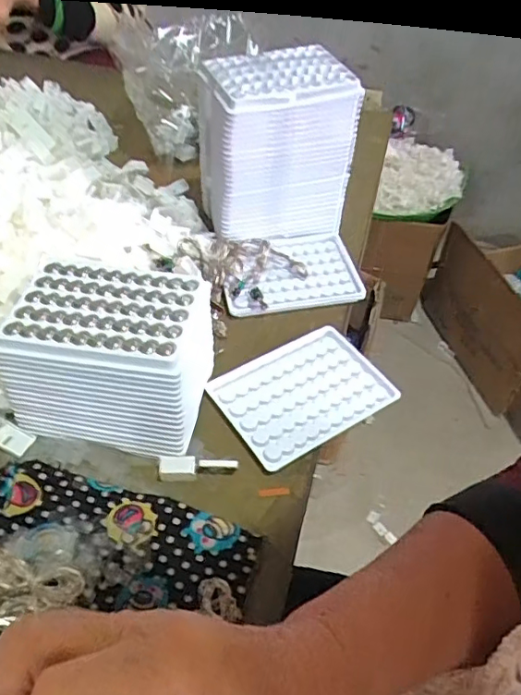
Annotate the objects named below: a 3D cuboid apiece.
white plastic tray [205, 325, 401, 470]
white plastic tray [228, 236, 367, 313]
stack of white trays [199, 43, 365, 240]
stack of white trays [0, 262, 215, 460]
[{"bbox_3d":[0.034,0.034,0.451,0.127,0.005,0.093,-25,54,-23],"label":"white plastic tray"},{"bbox_3d":[0.027,-0.076,0.540,0.131,0.020,0.093,-9,49,-11],"label":"white plastic tray"},{"bbox_3d":[0.016,-0.204,0.558,0.140,0.144,0.111,-13,50,-14],"label":"stack of white trays"},{"bbox_3d":[-0.103,0.005,0.404,0.135,0.081,0.104,12,48,7],"label":"stack of white trays"}]

